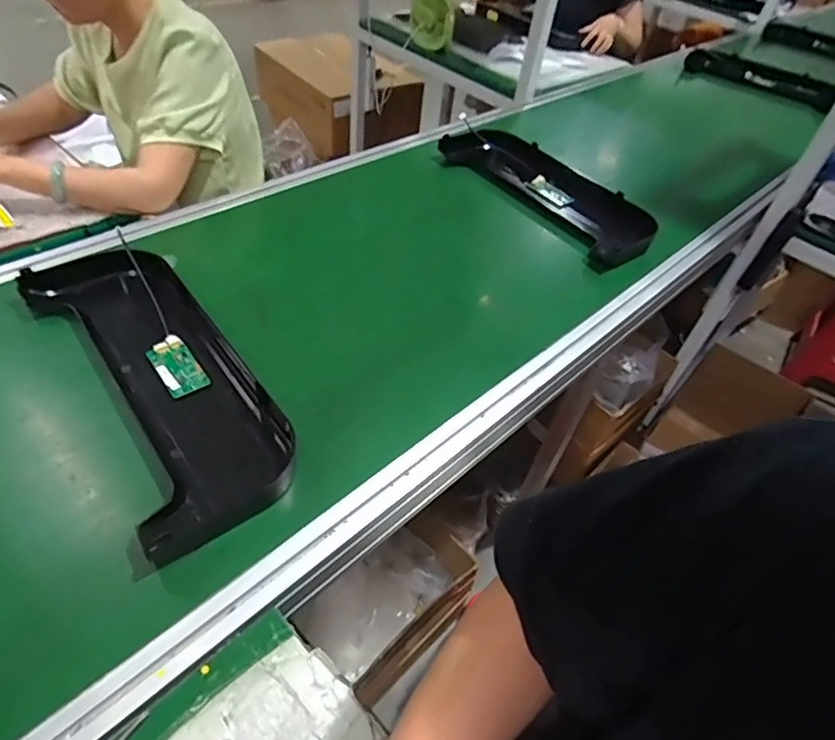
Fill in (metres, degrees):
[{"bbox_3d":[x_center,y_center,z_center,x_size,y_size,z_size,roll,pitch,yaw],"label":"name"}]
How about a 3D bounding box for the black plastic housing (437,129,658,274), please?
[{"bbox_3d":[0.266,-0.377,1.141,0.188,0.063,0.475,-25,55,-29],"label":"black plastic housing"}]

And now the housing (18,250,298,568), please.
[{"bbox_3d":[-0.333,0.003,0.707,0.194,0.059,0.486,-26,55,-29],"label":"housing"}]

